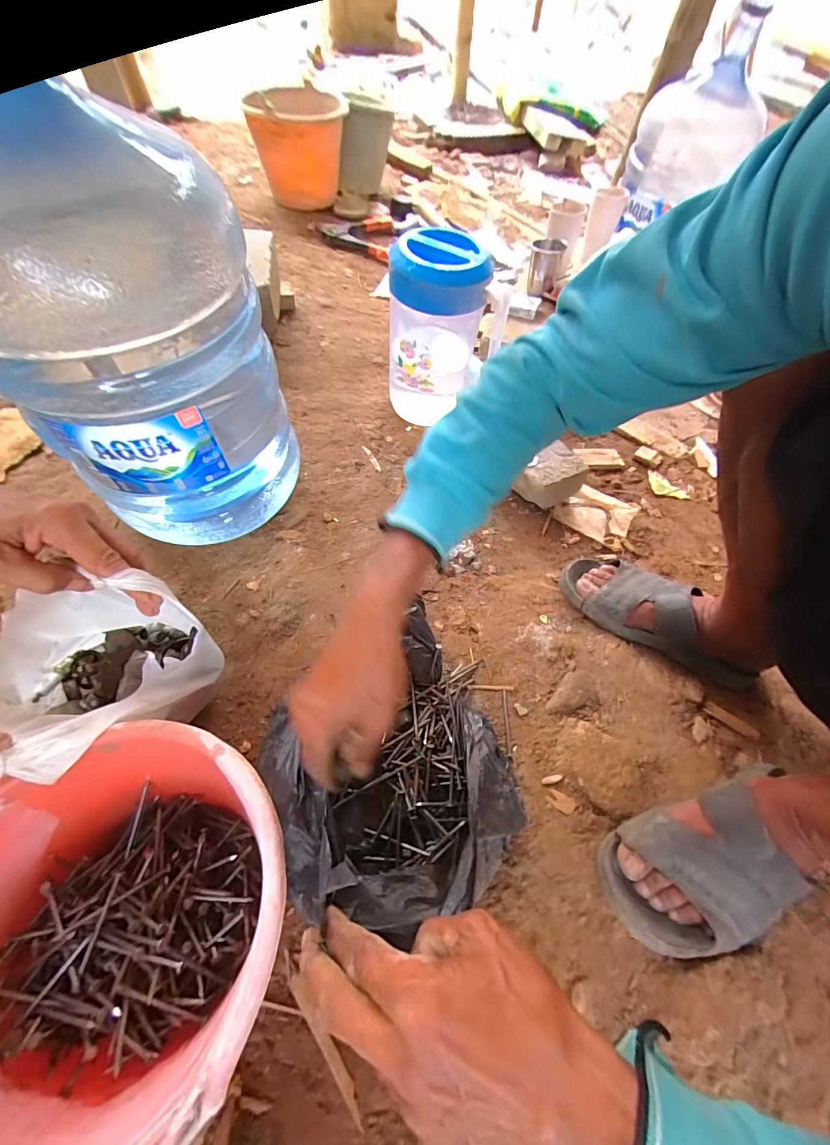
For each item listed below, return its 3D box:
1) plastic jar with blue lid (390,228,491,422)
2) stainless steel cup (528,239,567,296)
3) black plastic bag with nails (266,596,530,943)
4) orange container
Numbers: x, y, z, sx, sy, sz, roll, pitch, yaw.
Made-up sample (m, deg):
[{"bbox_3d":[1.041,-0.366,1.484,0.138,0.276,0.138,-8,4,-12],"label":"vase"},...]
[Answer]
[{"bbox_3d":[0.031,-0.414,0.700,0.150,0.285,0.163,1,62,-3],"label":"plastic jar with blue lid"},{"bbox_3d":[0.266,-0.623,0.831,0.069,0.087,0.057,13,63,4],"label":"stainless steel cup"},{"bbox_3d":[-0.017,0.167,0.370,0.228,0.156,0.222,-13,60,-12],"label":"black plastic bag with nails"},{"bbox_3d":[-0.300,-1.118,1.058,0.243,0.216,0.215,-9,63,-8],"label":"orange container"}]

